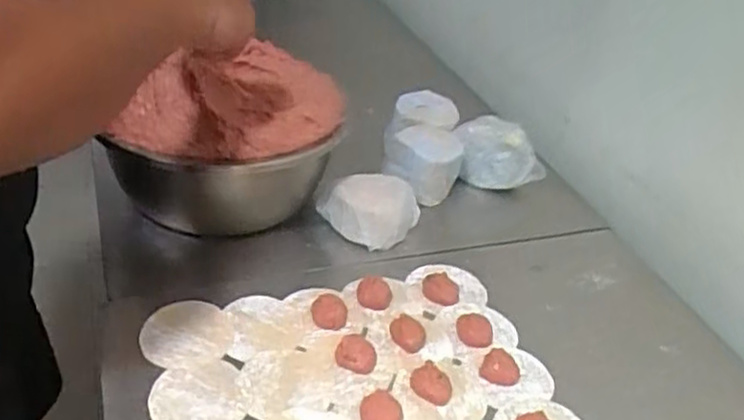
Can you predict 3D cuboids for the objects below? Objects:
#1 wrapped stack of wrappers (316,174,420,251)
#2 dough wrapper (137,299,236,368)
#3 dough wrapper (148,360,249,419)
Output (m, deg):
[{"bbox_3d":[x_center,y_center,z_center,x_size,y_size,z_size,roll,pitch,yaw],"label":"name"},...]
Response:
[{"bbox_3d":[-0.003,-0.005,0.814,0.112,0.060,0.084,9,36,2],"label":"wrapped stack of wrappers"},{"bbox_3d":[-0.170,0.115,0.652,0.080,0.005,0.070,-7,46,-22],"label":"dough wrapper"},{"bbox_3d":[-0.146,0.161,0.597,0.079,0.005,0.075,8,34,-6],"label":"dough wrapper"}]

